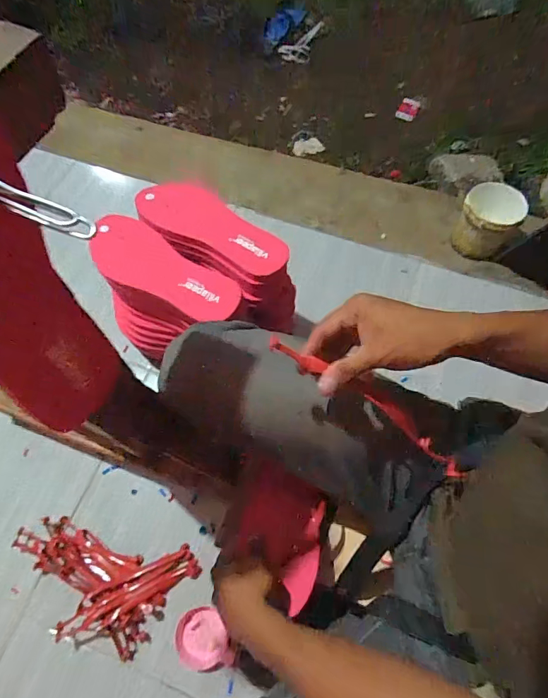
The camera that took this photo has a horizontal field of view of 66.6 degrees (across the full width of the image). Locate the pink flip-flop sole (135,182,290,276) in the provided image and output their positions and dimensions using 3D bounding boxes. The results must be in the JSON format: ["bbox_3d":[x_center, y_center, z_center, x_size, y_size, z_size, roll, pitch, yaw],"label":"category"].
[{"bbox_3d":[-0.089,-0.185,0.606,0.245,0.014,0.090,27,71,12],"label":"pink flip-flop sole"}]

